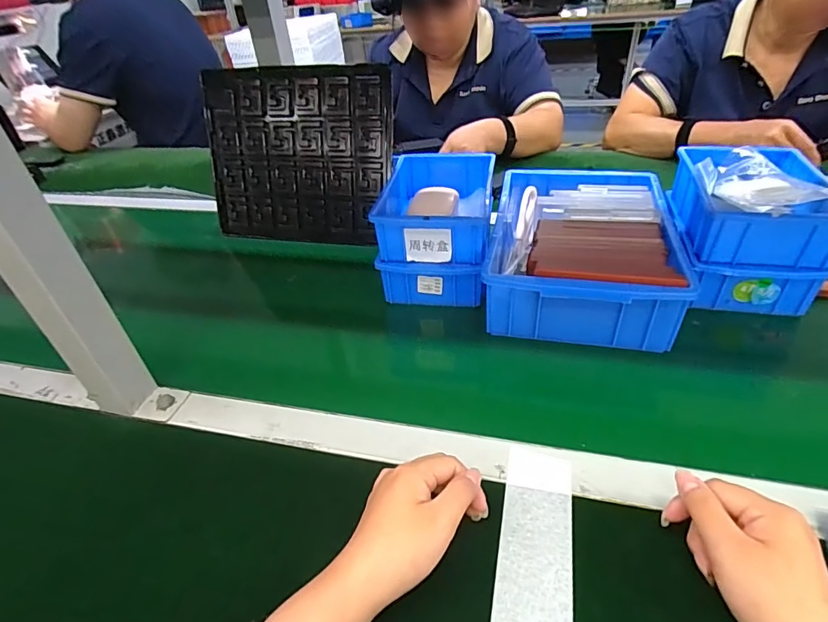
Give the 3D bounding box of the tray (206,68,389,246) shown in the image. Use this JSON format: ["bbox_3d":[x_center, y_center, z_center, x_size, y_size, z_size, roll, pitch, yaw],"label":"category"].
[{"bbox_3d":[-0.177,-0.230,0.702,0.296,0.245,0.014,5,20,12],"label":"tray"}]

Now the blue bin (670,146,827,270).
[{"bbox_3d":[0.387,-0.127,0.531,0.128,0.058,0.182,5,39,14],"label":"blue bin"}]

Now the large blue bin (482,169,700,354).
[{"bbox_3d":[0.207,-0.085,0.575,0.194,0.079,0.288,5,39,14],"label":"large blue bin"}]

